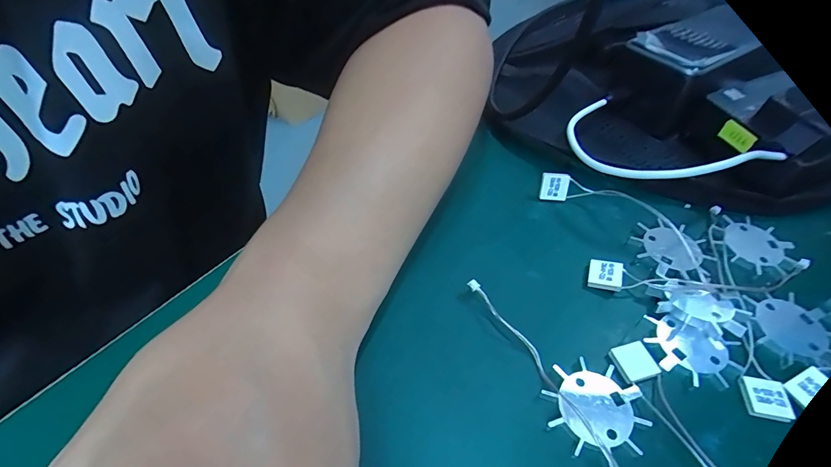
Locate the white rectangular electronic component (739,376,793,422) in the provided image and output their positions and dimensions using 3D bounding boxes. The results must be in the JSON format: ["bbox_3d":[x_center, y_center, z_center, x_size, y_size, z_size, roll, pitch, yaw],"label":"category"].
[{"bbox_3d":[0.146,0.068,0.169,0.016,0.004,0.016,10,50,6],"label":"white rectangular electronic component"}]

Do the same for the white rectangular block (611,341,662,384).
[{"bbox_3d":[0.096,0.056,0.179,0.017,0.004,0.016,-11,51,-11],"label":"white rectangular block"}]

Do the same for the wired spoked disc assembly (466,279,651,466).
[{"bbox_3d":[0.067,0.063,0.170,0.039,0.006,0.114,-15,52,-15],"label":"wired spoked disc assembly"}]

